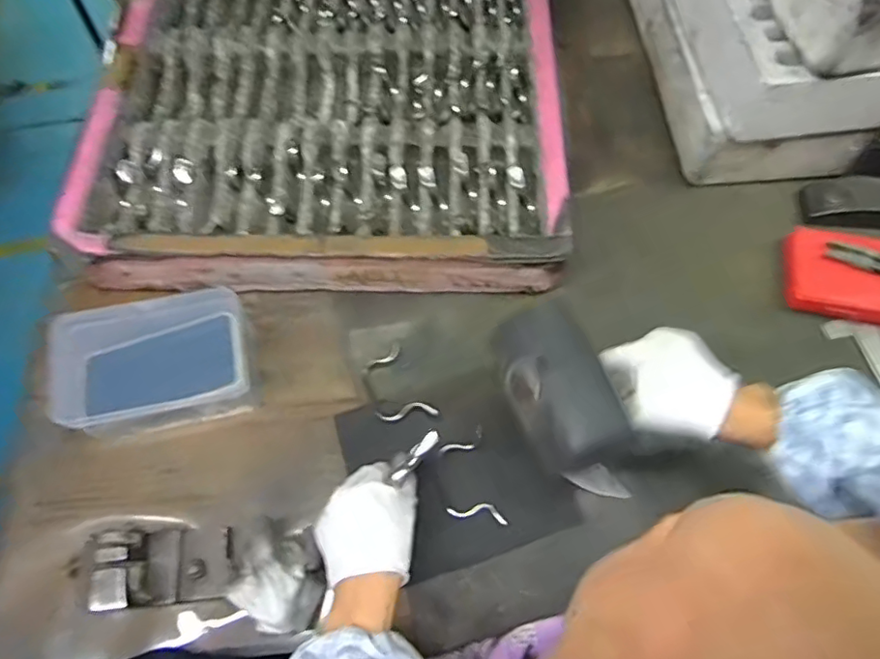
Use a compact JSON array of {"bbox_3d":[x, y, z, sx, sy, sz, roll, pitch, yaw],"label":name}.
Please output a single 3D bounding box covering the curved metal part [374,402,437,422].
[{"bbox_3d":[-0.034,0.084,0.591,0.064,0.006,0.017,-12,65,10],"label":"curved metal part"}]

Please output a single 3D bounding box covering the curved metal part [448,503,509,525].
[{"bbox_3d":[0.035,0.169,0.544,0.055,0.009,0.017,9,66,5],"label":"curved metal part"}]

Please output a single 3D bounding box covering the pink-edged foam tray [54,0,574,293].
[{"bbox_3d":[-0.133,-0.302,0.738,0.536,0.084,0.537,0,65,1],"label":"pink-edged foam tray"}]

